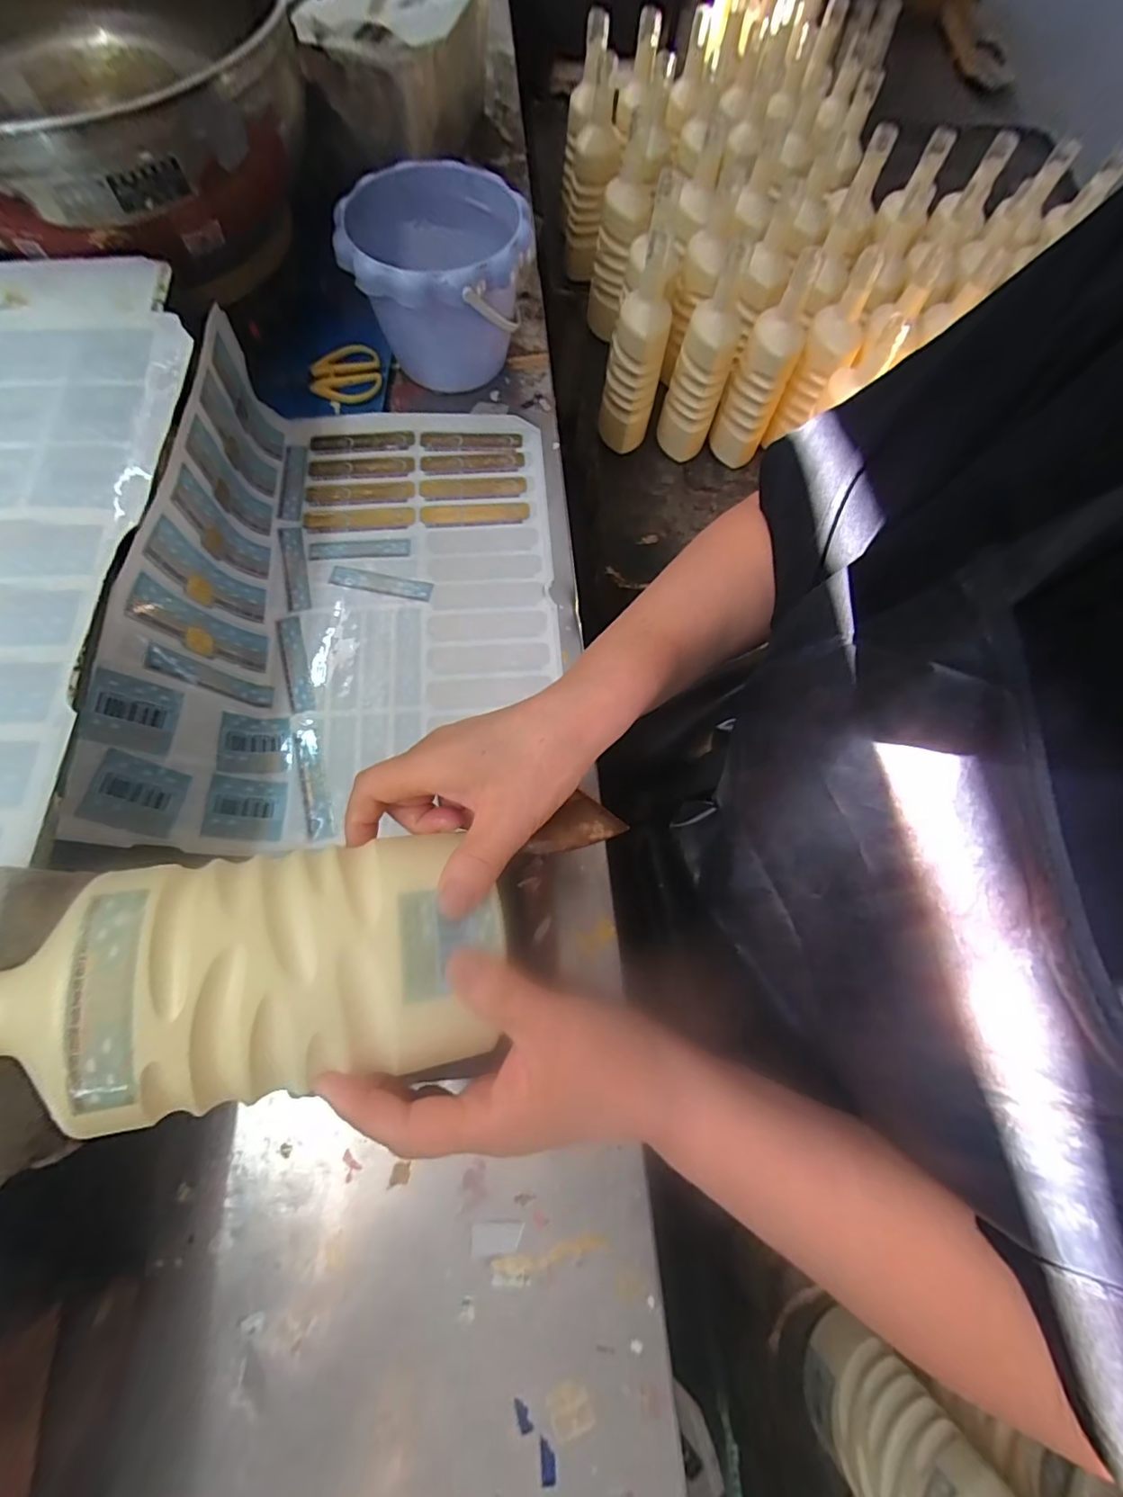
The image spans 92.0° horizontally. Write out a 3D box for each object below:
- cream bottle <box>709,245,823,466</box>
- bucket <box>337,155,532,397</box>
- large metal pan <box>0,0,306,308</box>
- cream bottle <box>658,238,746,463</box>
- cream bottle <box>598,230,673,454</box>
[{"bbox_3d":[0.276,-0.516,0.750,0.074,0.250,0.069,22,69,3],"label":"cream bottle"},{"bbox_3d":[-0.103,-0.406,0.479,0.144,0.116,0.168,-8,72,-4],"label":"bucket"},{"bbox_3d":[-0.333,-0.480,0.394,0.304,0.107,0.323,0,72,-1],"label":"large metal pan"},{"bbox_3d":[0.191,-0.517,0.741,0.074,0.250,0.055,20,69,2],"label":"cream bottle"},{"bbox_3d":[0.102,-0.544,0.745,0.075,0.239,0.095,9,72,2],"label":"cream bottle"}]

